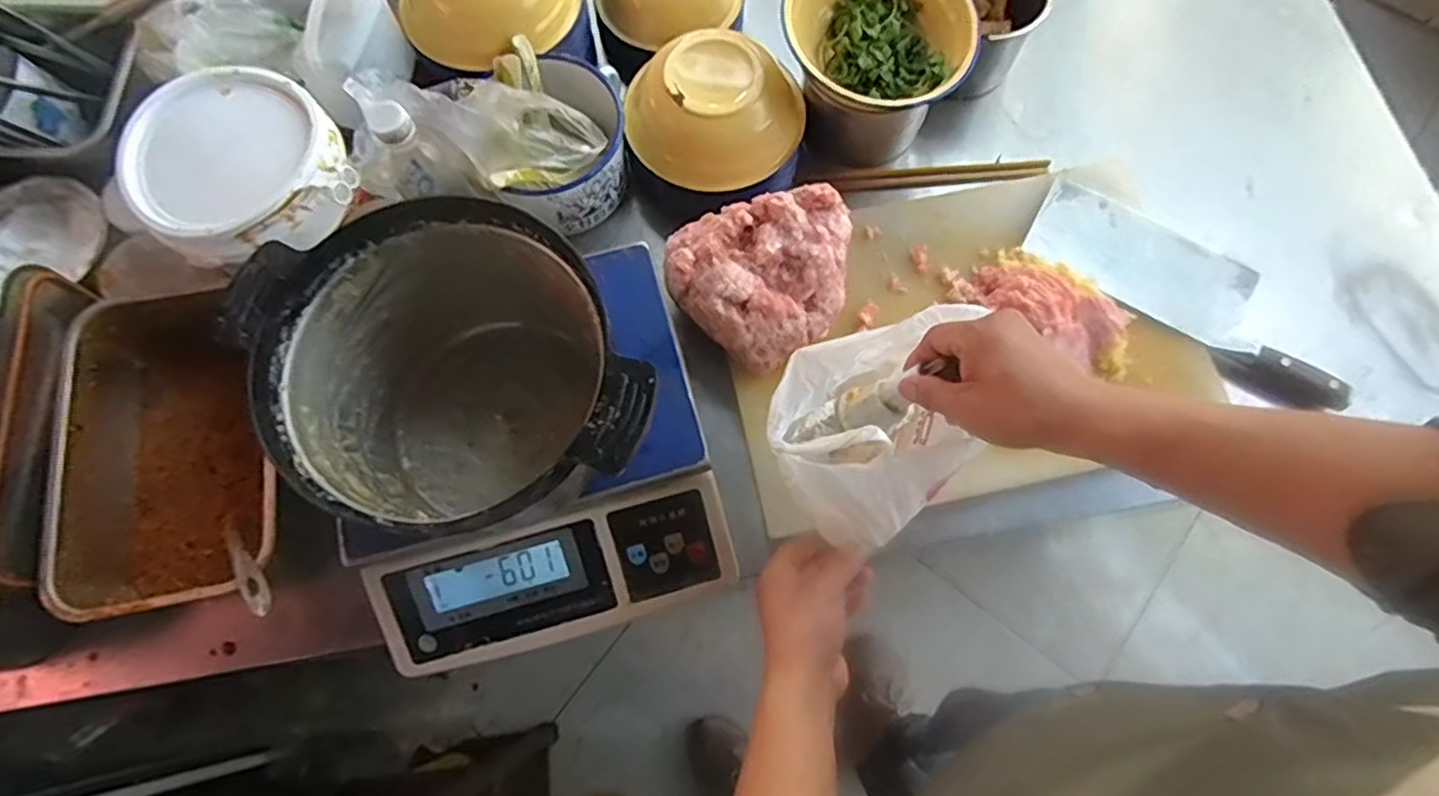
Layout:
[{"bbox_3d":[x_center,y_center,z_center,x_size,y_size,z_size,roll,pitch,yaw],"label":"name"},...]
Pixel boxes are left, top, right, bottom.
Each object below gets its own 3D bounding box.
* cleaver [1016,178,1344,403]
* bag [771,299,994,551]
[{"bbox_3d":[0.482,-0.114,0.716,0.327,0.028,0.108,35,76,10],"label":"cleaver"},{"bbox_3d":[0.119,0.012,0.538,0.150,0.101,0.166,39,77,11],"label":"bag"}]

